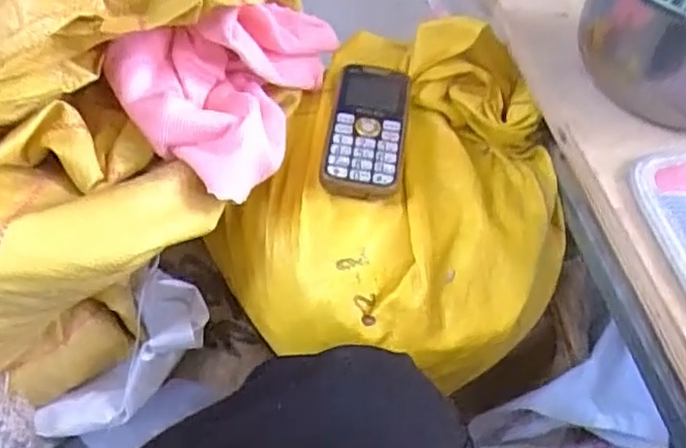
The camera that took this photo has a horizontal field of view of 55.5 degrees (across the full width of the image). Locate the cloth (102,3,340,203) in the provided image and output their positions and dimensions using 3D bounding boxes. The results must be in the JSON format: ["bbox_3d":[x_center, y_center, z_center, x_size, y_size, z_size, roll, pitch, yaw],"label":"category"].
[{"bbox_3d":[-0.076,-0.119,0.481,0.121,0.072,0.194,23,51,12],"label":"cloth"}]

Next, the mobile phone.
[{"bbox_3d":[0.019,-0.074,0.506,0.059,0.023,0.136,9,53,-1],"label":"mobile phone"}]

